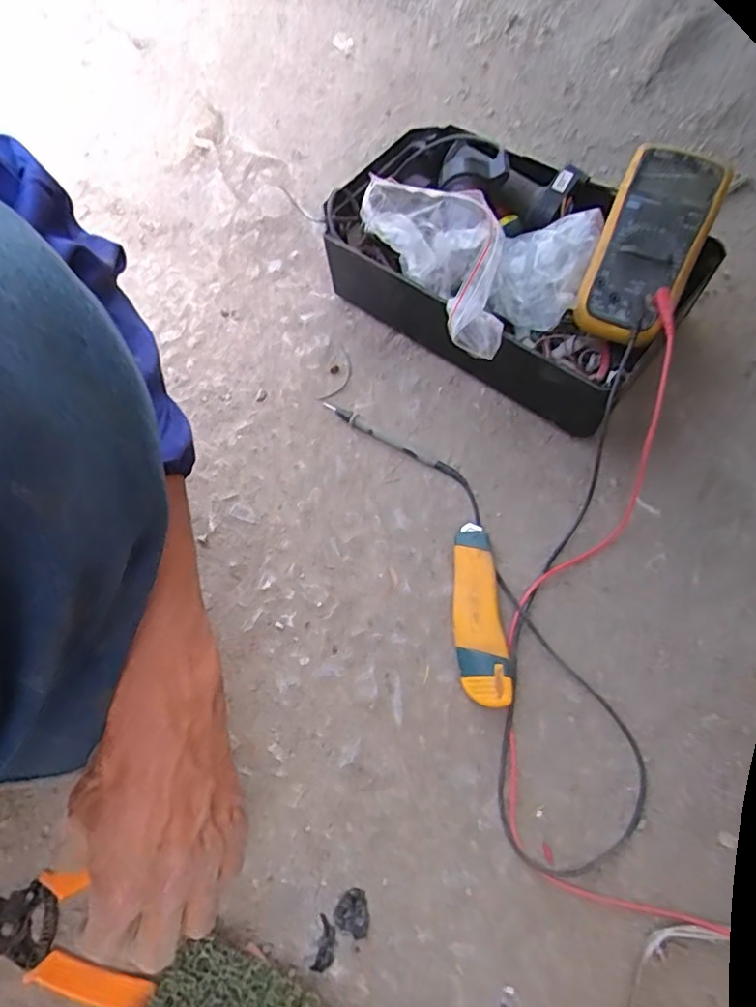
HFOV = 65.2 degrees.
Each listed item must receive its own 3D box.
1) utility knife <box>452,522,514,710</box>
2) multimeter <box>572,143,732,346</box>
[{"bbox_3d":[0.080,0.089,0.488,0.038,0.024,0.151,-4,65,-1],"label":"utility knife"},{"bbox_3d":[0.241,-0.235,0.530,0.090,0.036,0.178,26,89,12],"label":"multimeter"}]

